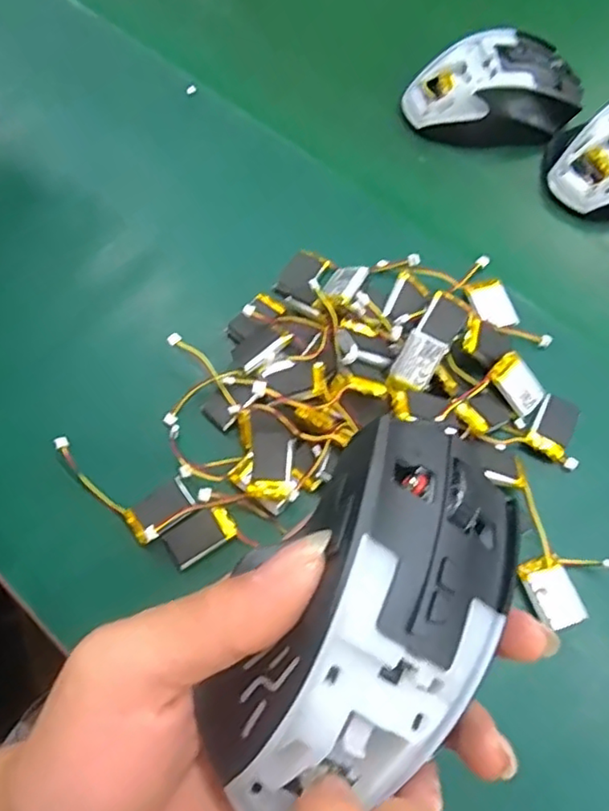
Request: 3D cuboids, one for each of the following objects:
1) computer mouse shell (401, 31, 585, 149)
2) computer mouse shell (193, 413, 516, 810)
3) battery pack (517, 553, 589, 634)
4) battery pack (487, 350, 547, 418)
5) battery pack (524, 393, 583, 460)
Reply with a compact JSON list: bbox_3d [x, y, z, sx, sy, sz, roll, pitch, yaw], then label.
[{"bbox_3d":[0.129,-0.209,0.411,0.113,0.036,0.072,-19,68,-8],"label":"computer mouse shell"},{"bbox_3d":[0.018,0.056,0.166,0.108,0.038,0.069,-46,105,-11],"label":"computer mouse shell"},{"bbox_3d":[0.115,0.087,0.286,0.022,0.004,0.032,-21,69,-8],"label":"battery pack"},{"bbox_3d":[0.111,-0.012,0.323,0.031,0.005,0.022,45,75,-10],"label":"battery pack"},{"bbox_3d":[0.129,0.010,0.317,0.020,0.004,0.033,30,70,12],"label":"battery pack"}]

